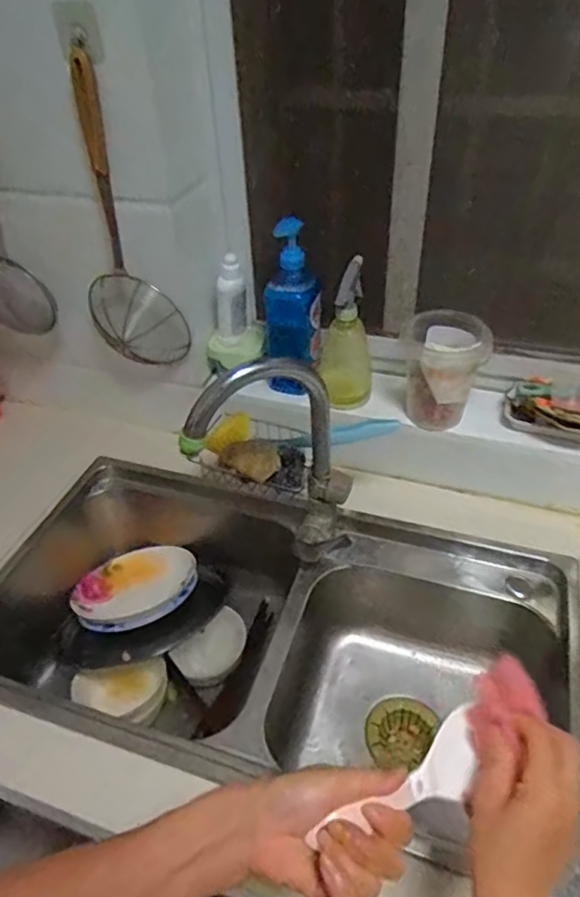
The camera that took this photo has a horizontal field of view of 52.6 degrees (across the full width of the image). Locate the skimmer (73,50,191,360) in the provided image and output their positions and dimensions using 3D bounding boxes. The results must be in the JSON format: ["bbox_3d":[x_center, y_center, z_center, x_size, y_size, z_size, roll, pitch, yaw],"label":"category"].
[{"bbox_3d":[-0.238,-0.296,0.821,0.124,0.408,0.078,-14,43,-12],"label":"skimmer"}]

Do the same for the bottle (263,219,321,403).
[{"bbox_3d":[0.005,-0.201,0.894,0.074,0.272,0.050,-29,48,-26],"label":"bottle"}]

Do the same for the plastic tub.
[{"bbox_3d":[0.228,-0.113,0.870,0.105,0.151,0.097,-2,42,2],"label":"plastic tub"}]

